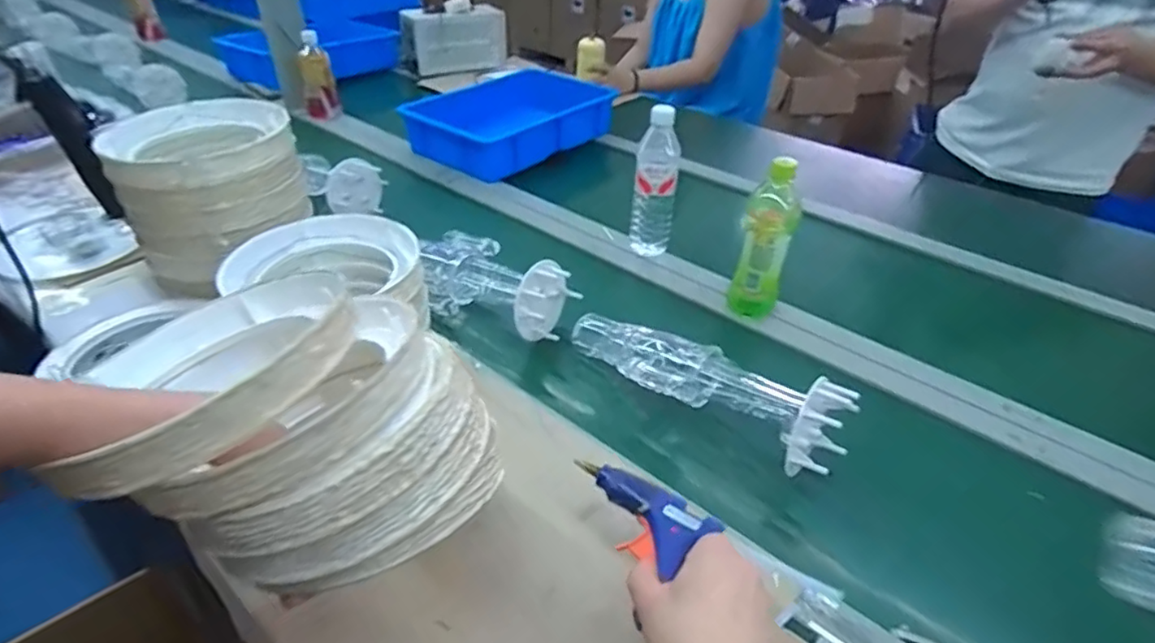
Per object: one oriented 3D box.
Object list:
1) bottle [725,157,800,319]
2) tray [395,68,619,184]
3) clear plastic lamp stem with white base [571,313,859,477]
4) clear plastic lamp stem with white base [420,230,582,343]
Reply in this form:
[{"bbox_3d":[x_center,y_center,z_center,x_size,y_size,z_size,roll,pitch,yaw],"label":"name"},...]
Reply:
[{"bbox_3d":[0.245,-0.096,0.805,0.063,0.226,0.054,15,39,18],"label":"bottle"},{"bbox_3d":[-0.131,-0.450,1.373,0.281,0.127,0.458,27,44,31],"label":"tray"},{"bbox_3d":[0.125,0.061,0.679,0.330,0.081,0.078,22,42,30],"label":"clear plastic lamp stem with white base"},{"bbox_3d":[-0.124,-0.056,0.822,0.222,0.088,0.108,23,43,28],"label":"clear plastic lamp stem with white base"}]

